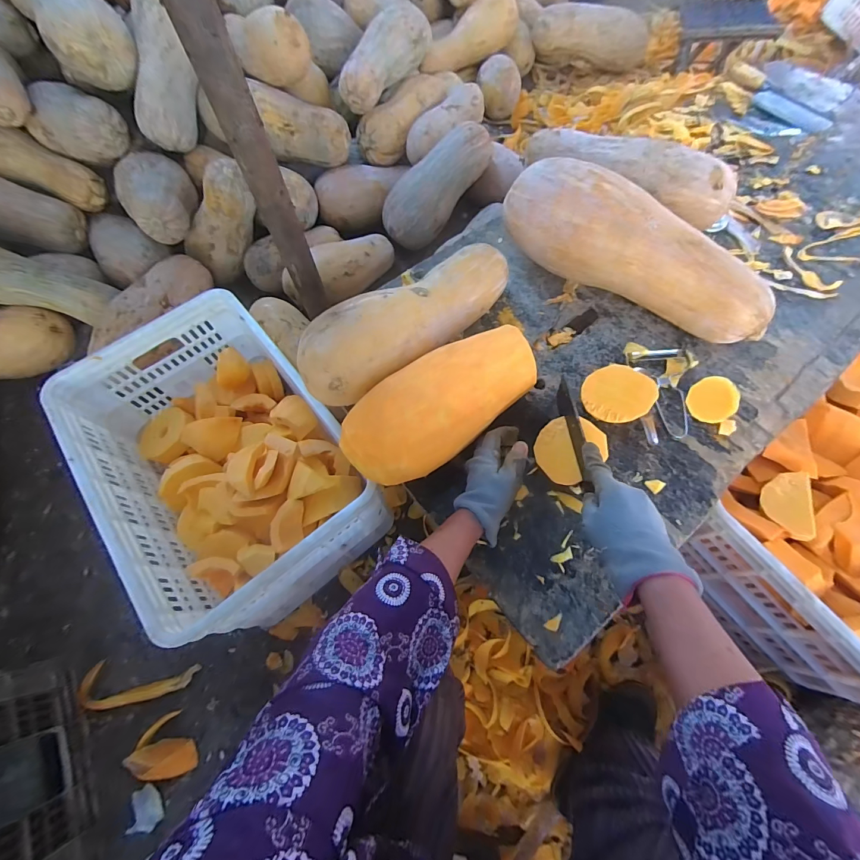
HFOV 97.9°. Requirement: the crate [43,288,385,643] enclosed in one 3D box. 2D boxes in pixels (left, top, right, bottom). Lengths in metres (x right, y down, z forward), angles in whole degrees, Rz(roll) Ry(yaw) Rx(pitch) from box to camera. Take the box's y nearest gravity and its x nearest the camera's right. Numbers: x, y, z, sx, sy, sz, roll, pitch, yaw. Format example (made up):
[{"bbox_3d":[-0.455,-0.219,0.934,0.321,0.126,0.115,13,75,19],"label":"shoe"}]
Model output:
[{"bbox_3d":[-0.415,0.039,0.750,0.399,0.263,0.631,-39,72,-14],"label":"crate"}]

